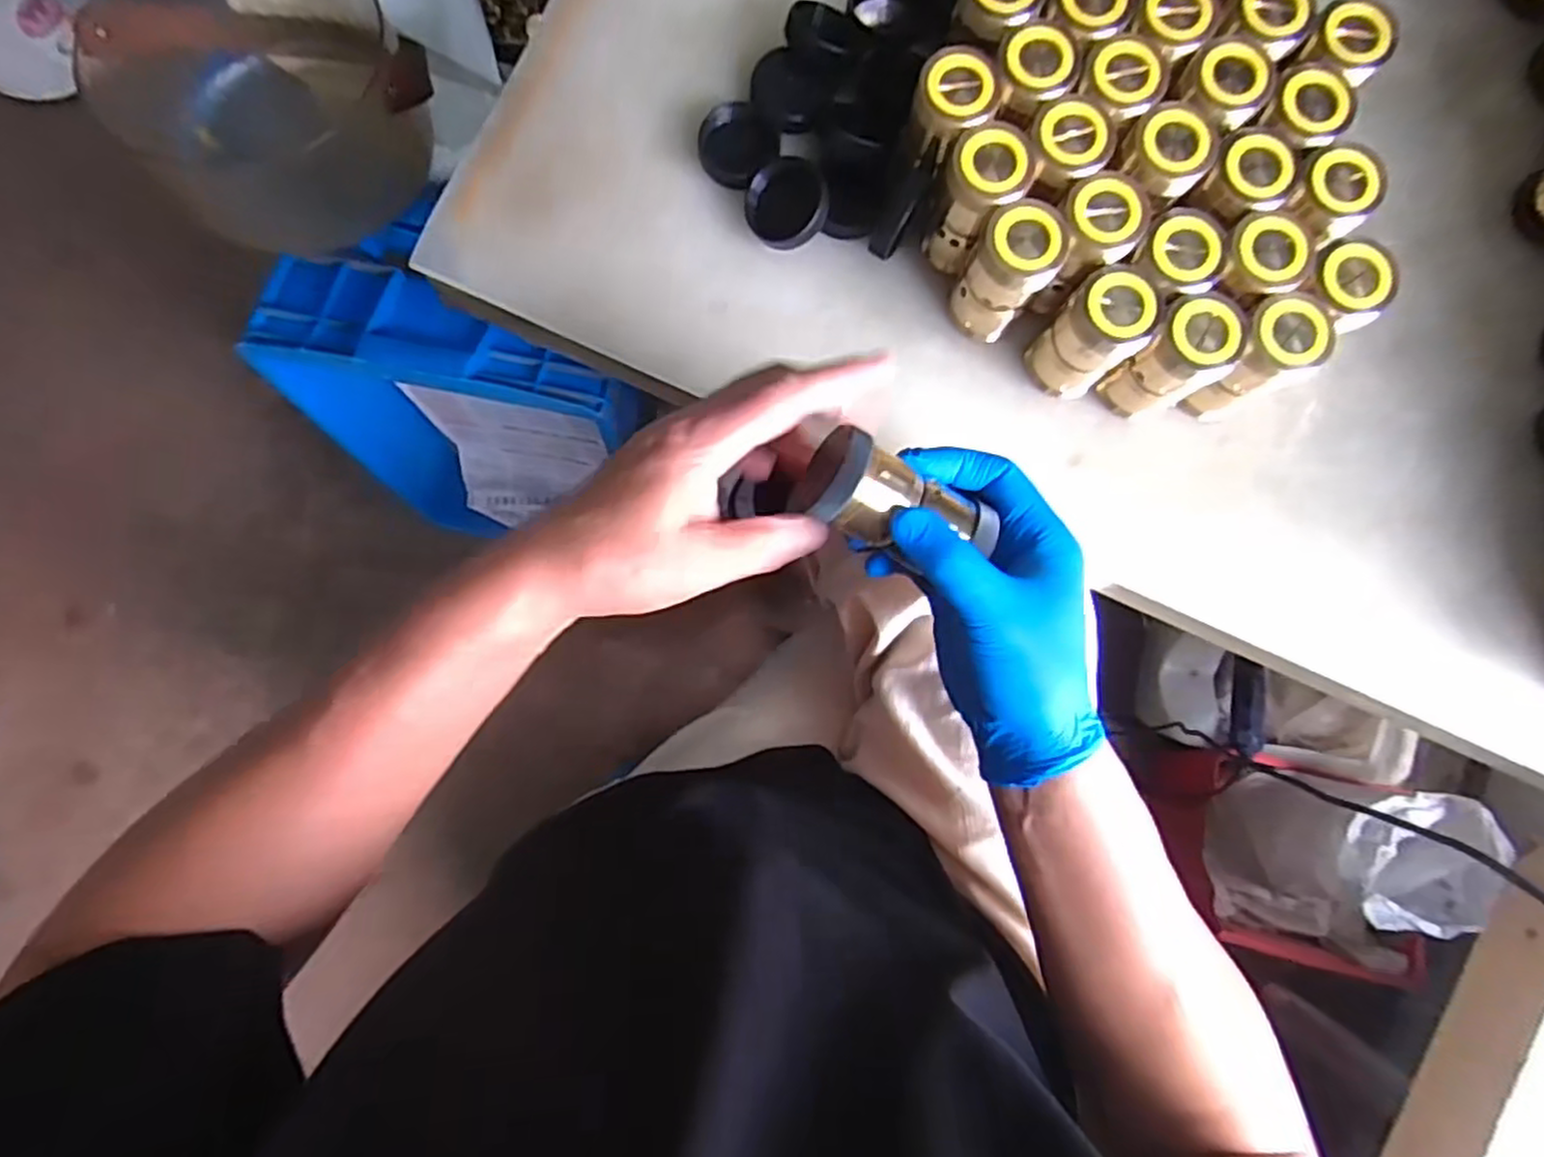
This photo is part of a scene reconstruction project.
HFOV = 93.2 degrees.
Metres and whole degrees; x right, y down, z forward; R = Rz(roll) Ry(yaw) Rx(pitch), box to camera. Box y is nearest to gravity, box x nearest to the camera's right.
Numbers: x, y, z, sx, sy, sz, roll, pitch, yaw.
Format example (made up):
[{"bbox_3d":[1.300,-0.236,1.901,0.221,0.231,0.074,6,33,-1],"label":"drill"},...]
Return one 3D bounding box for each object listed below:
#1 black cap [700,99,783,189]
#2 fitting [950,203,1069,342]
[{"bbox_3d":[-0.020,-0.243,0.403,0.045,0.010,0.040,-45,88,-5],"label":"black cap"},{"bbox_3d":[0.119,-0.157,0.382,0.037,0.081,0.038,30,85,1],"label":"fitting"}]

